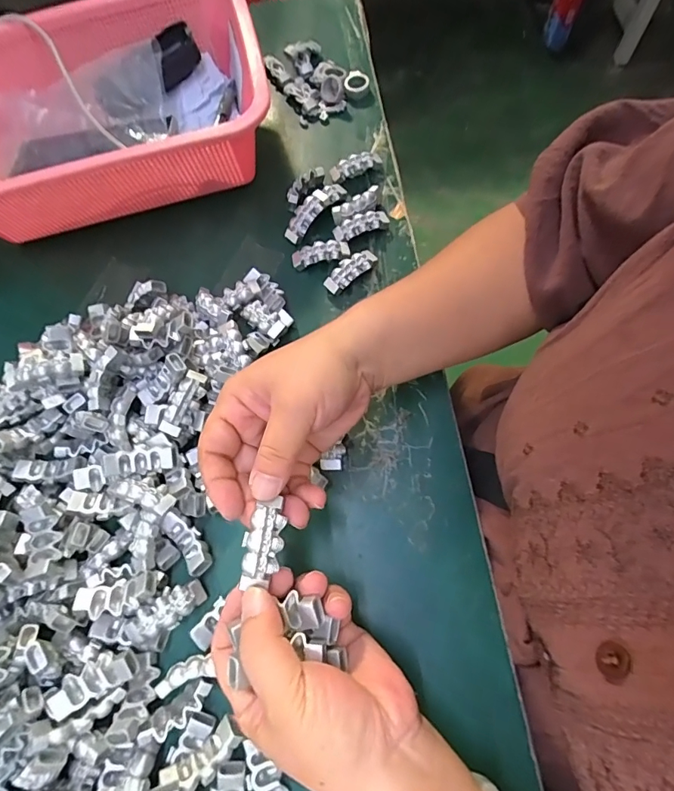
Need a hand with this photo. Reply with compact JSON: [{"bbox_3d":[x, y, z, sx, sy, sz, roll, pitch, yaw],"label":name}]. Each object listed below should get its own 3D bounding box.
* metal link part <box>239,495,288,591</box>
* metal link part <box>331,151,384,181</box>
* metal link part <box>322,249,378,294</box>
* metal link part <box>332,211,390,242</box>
[{"bbox_3d":[-0.038,0.076,0.230,0.019,0.008,0.042,9,69,3],"label":"metal link part"},{"bbox_3d":[0.017,-0.214,0.409,0.049,0.014,0.016,-17,67,-2],"label":"metal link part"},{"bbox_3d":[0.011,-0.104,0.365,0.047,0.012,0.020,-39,69,-10],"label":"metal link part"},{"bbox_3d":[0.021,-0.149,0.385,0.048,0.011,0.017,-21,67,-3],"label":"metal link part"}]

